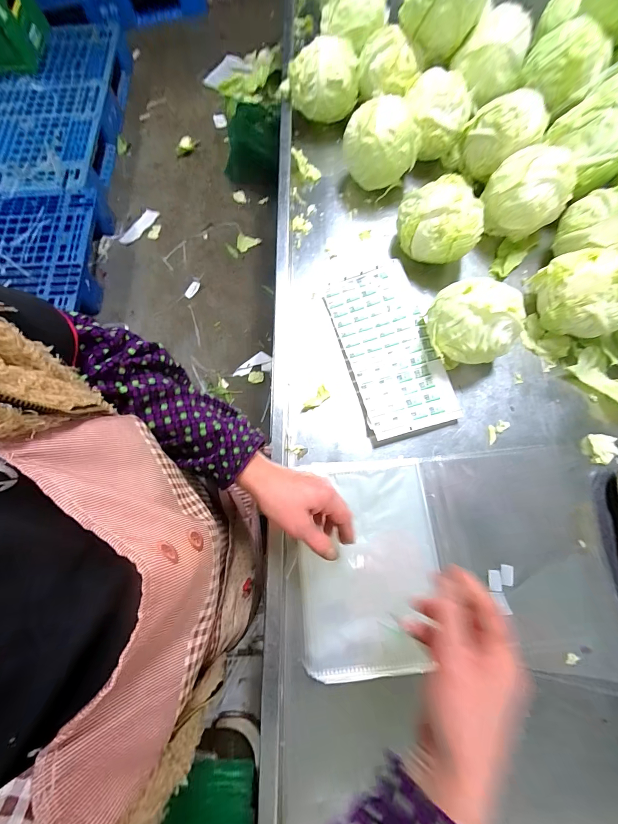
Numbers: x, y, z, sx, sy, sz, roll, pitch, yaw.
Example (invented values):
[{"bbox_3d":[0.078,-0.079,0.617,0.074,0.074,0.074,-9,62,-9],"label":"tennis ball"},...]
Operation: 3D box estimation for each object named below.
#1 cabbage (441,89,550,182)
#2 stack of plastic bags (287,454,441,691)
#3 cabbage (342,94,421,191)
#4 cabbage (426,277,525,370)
[{"bbox_3d":[0.326,-0.465,0.541,0.111,0.110,0.100,-16,75,-3],"label":"cabbage"},{"bbox_3d":[0.078,0.198,0.415,0.179,0.023,0.261,-4,74,1],"label":"stack of plastic bags"},{"bbox_3d":[0.121,-0.454,0.539,0.117,0.104,0.095,-12,74,-1],"label":"cabbage"},{"bbox_3d":[0.232,-0.123,0.438,0.121,0.095,0.099,14,75,6],"label":"cabbage"}]

